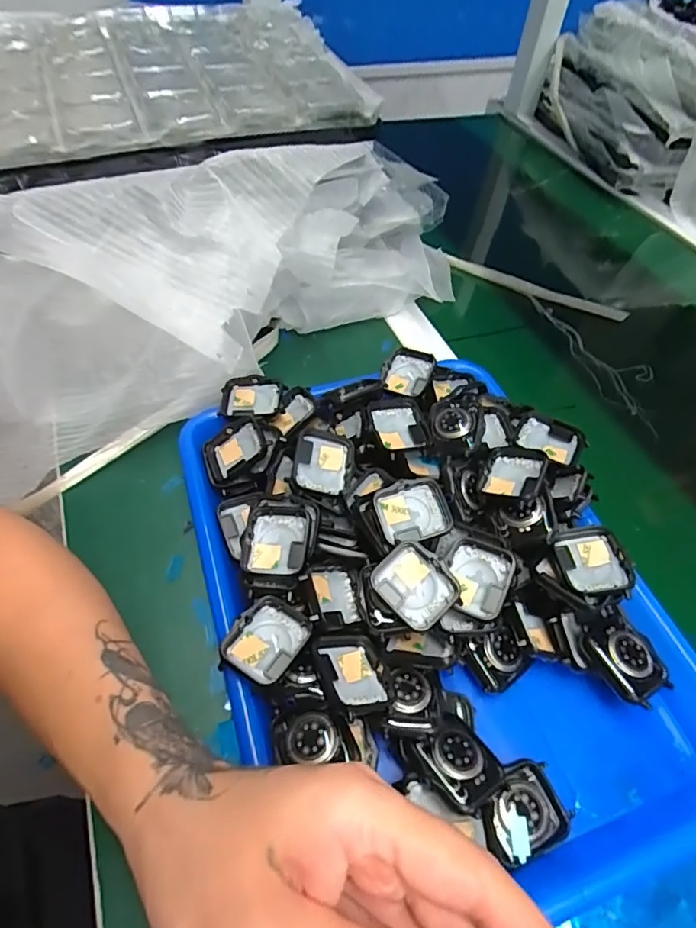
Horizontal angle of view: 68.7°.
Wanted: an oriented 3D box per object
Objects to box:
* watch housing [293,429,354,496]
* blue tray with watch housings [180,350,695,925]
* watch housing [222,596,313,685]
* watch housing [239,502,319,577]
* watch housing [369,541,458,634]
[{"bbox_3d":[-0.016,-0.001,0.323,0.036,0.010,0.043,19,62,-18],"label":"watch housing"},{"bbox_3d":[0.043,0.062,0.310,0.249,0.060,0.332,-13,54,-14],"label":"blue tray with watch housings"},{"bbox_3d":[-0.043,0.094,0.274,0.038,0.009,0.042,25,55,15],"label":"watch housing"},{"bbox_3d":[-0.040,0.044,0.299,0.040,0.018,0.044,8,52,2],"label":"watch housing"},{"bbox_3d":[0.038,0.067,0.281,0.042,0.015,0.034,40,59,24],"label":"watch housing"}]

